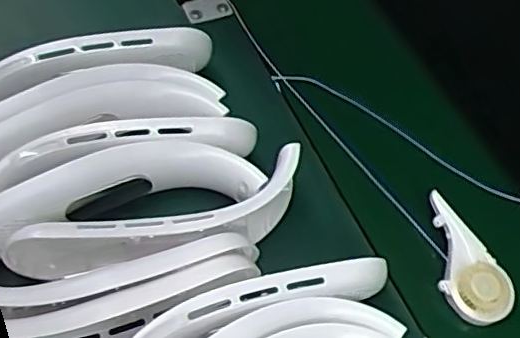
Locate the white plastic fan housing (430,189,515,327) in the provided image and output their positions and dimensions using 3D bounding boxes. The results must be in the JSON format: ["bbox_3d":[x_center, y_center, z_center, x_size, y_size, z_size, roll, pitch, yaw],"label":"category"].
[{"bbox_3d":[0.137,0.064,0.434,0.044,0.009,0.091,-32,71,-7],"label":"white plastic fan housing"}]

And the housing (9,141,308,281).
[{"bbox_3d":[-0.061,0.038,0.411,0.199,0.052,0.053,-17,59,-14],"label":"housing"}]

